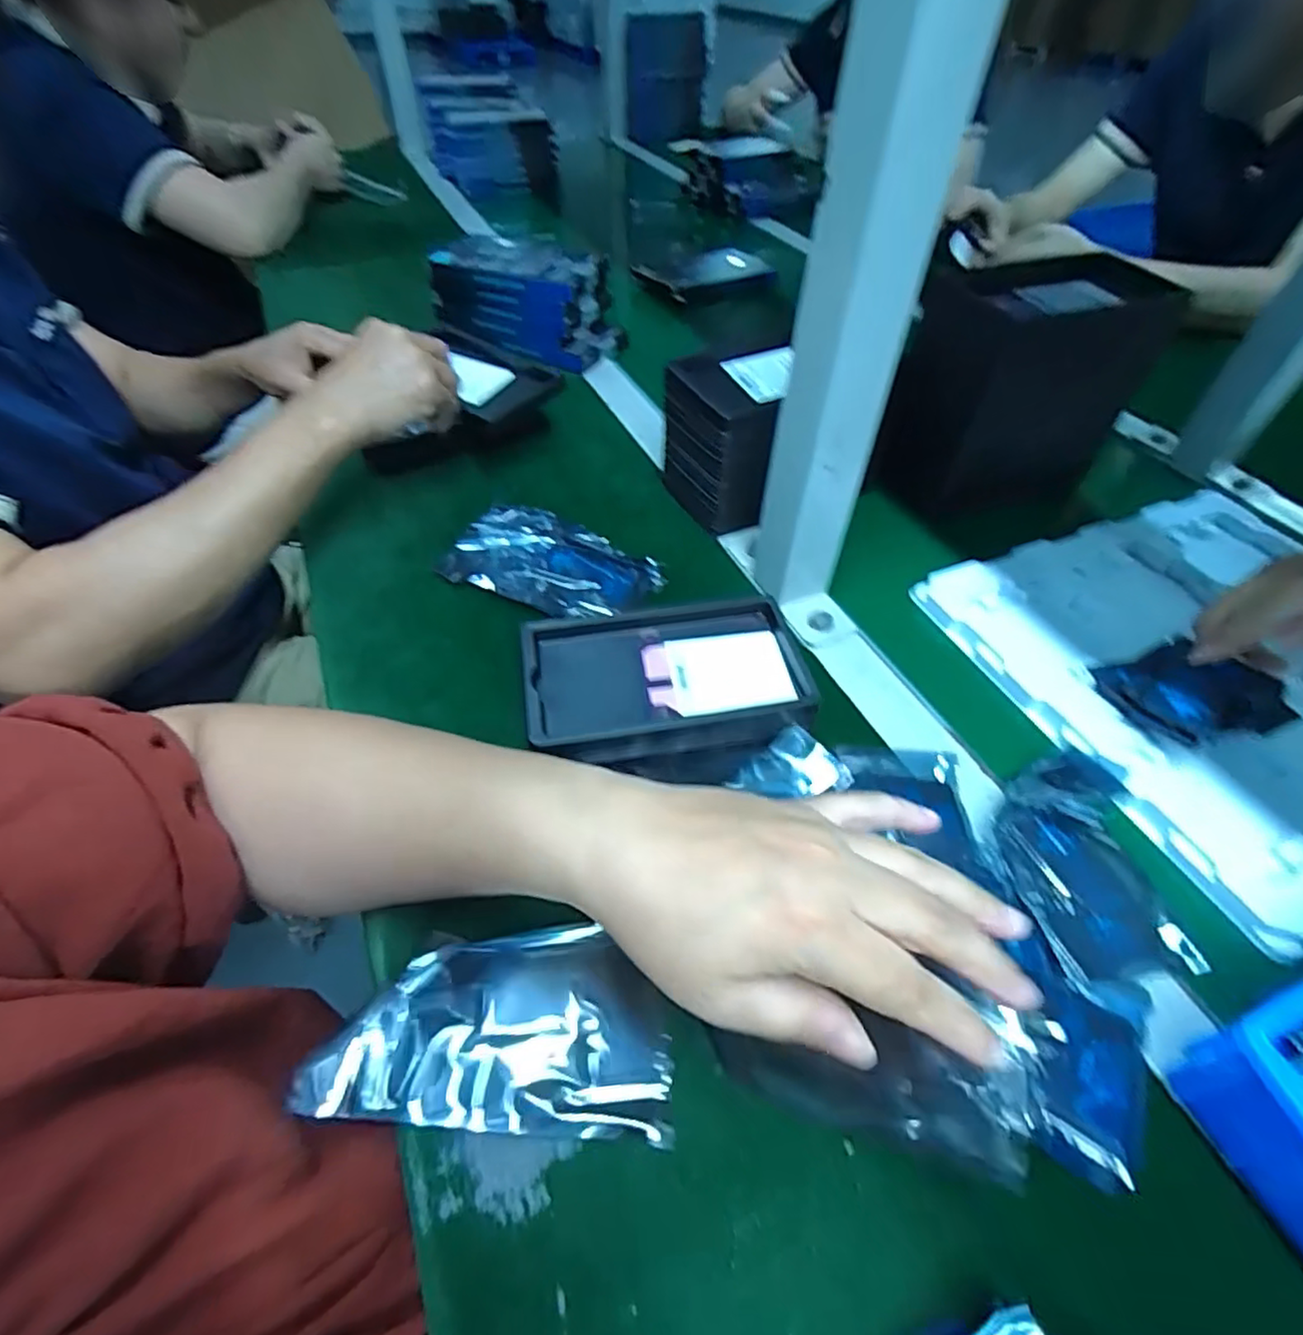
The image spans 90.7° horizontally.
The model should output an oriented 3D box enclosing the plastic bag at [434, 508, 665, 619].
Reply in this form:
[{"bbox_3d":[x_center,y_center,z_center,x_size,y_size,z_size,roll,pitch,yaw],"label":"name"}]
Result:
[{"bbox_3d":[-0.073,-0.077,0.459,0.146,0.032,0.077,20,51,15],"label":"plastic bag"}]

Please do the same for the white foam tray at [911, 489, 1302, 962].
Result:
[{"bbox_3d":[0.389,-0.008,0.423,0.316,0.017,0.276,-17,52,-16],"label":"white foam tray"}]

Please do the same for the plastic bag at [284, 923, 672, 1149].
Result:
[{"bbox_3d":[-0.064,0.149,0.272,0.141,0.020,0.076,4,49,1],"label":"plastic bag"}]

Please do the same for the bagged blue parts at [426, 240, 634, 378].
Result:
[{"bbox_3d":[-0.134,-0.402,0.699,0.196,0.084,0.091,21,52,16],"label":"bagged blue parts"}]

